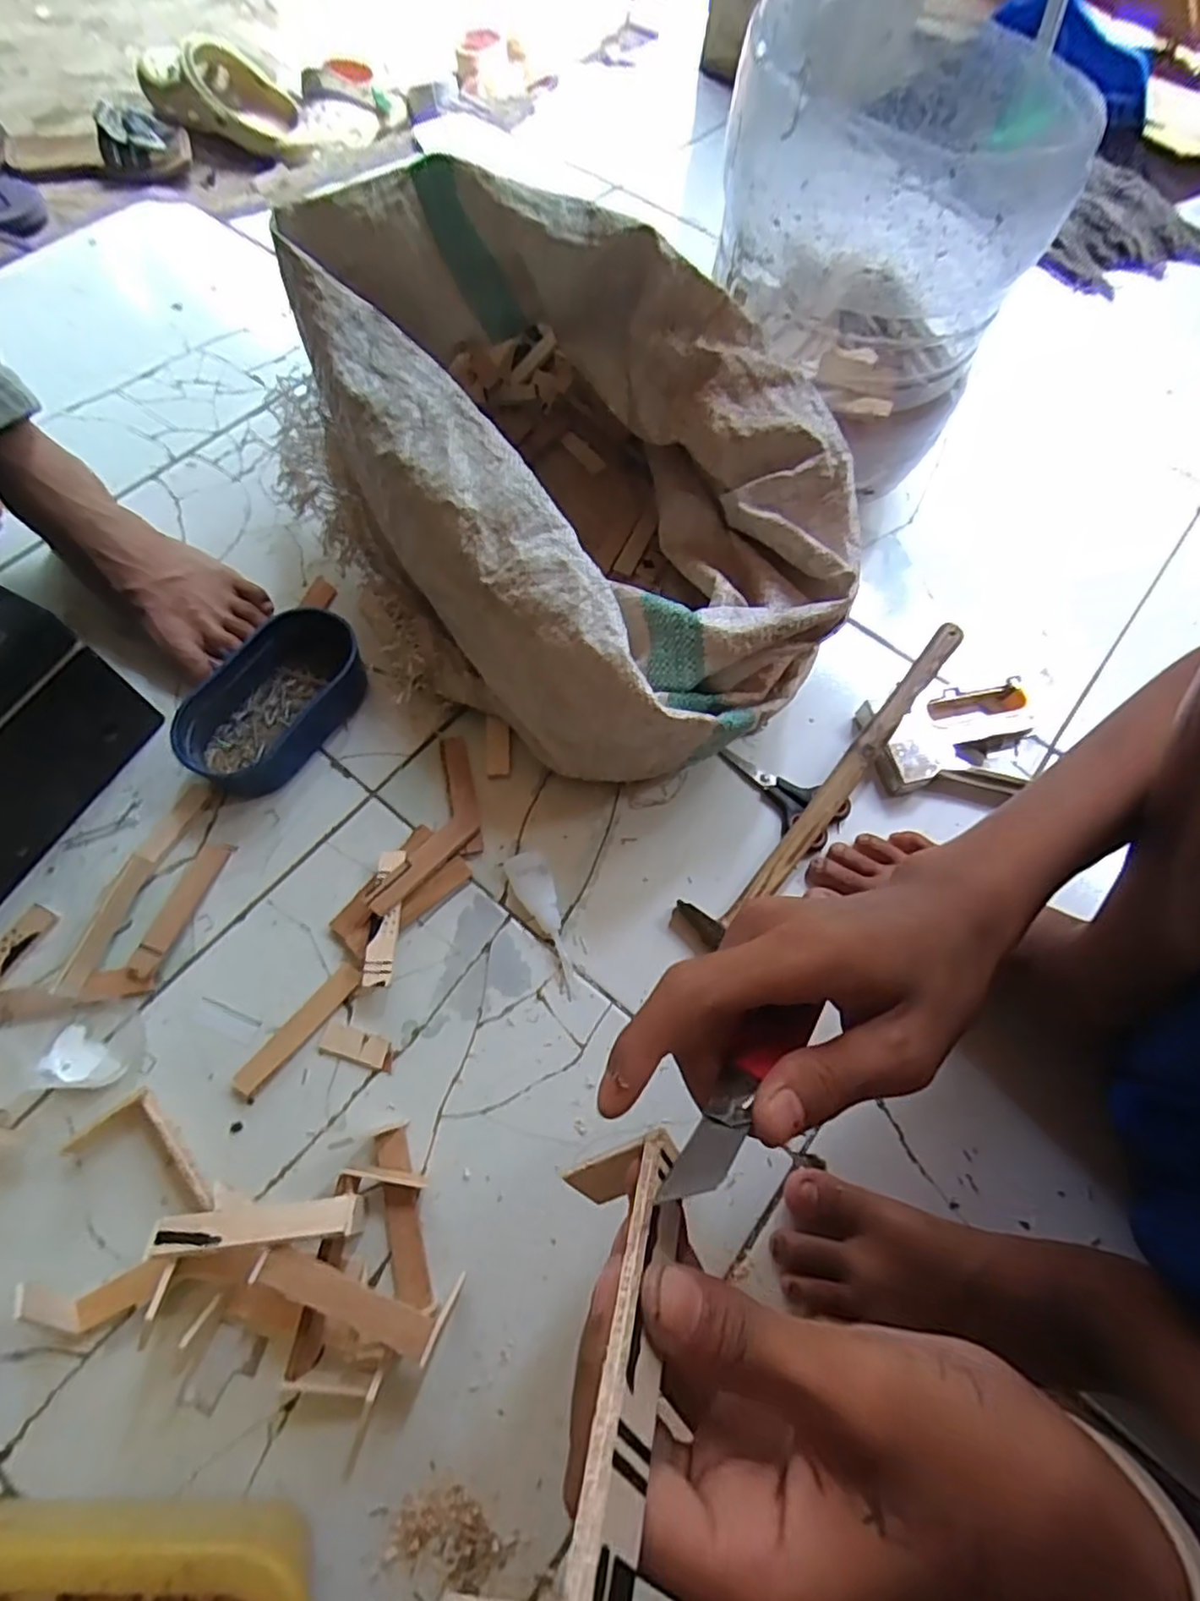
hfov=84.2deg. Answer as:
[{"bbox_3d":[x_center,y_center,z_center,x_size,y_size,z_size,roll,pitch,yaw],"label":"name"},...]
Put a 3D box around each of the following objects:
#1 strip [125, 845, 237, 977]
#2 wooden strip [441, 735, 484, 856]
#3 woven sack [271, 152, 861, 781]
[{"bbox_3d":[-0.295,0.073,0.468,0.021,0.005,0.097,23,60,-7],"label":"strip"},{"bbox_3d":[-0.107,-0.005,0.518,0.018,0.005,0.099,-12,67,-8],"label":"wooden strip"},{"bbox_3d":[-0.022,-0.236,0.506,0.313,0.230,0.439,-40,74,-18],"label":"woven sack"}]

